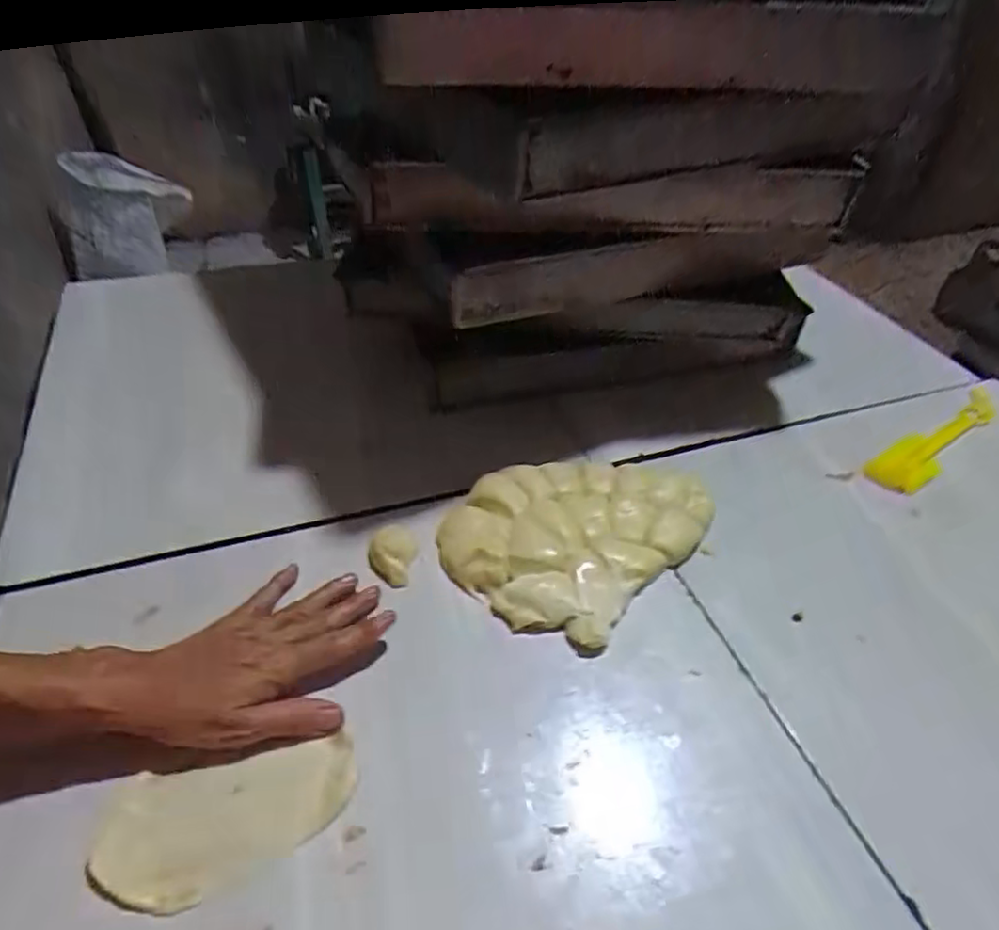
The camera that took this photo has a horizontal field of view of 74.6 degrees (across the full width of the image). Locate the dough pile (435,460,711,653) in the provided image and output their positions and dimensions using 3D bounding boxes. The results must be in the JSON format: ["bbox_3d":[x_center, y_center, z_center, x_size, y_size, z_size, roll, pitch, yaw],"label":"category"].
[{"bbox_3d":[0.064,0.049,0.552,0.163,0.033,0.215,32,51,29],"label":"dough pile"}]

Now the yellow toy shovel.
[{"bbox_3d":[0.454,-0.028,0.679,0.222,0.017,0.051,-30,51,-28],"label":"yellow toy shovel"}]

